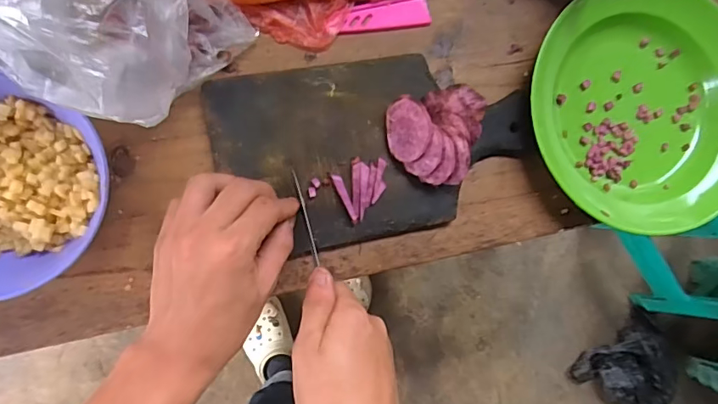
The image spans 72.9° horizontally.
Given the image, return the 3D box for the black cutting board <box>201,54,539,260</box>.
[{"bbox_3d":[0.019,-0.045,0.392,0.257,0.022,0.143,-12,93,-8],"label":"black cutting board"}]

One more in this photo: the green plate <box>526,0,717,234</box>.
[{"bbox_3d":[0.245,-0.082,0.417,0.215,0.040,0.201,1,86,-15],"label":"green plate"}]

